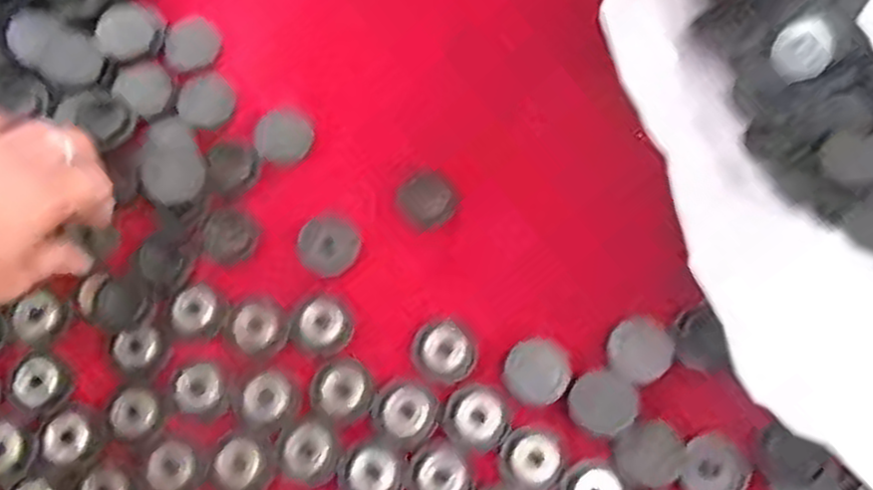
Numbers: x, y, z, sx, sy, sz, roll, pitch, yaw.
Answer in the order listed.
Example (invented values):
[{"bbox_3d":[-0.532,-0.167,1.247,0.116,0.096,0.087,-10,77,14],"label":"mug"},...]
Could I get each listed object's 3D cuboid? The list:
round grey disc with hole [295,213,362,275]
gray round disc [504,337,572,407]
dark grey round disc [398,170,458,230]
[{"bbox_3d":[-0.058,0.000,0.418,0.034,0.004,0.033,0,73,0],"label":"round grey disc with hole"},{"bbox_3d":[0.052,0.064,0.395,0.033,0.004,0.033,-1,84,8],"label":"gray round disc"},{"bbox_3d":[-0.005,-0.024,0.420,0.028,0.007,0.030,0,73,0],"label":"dark grey round disc"}]

